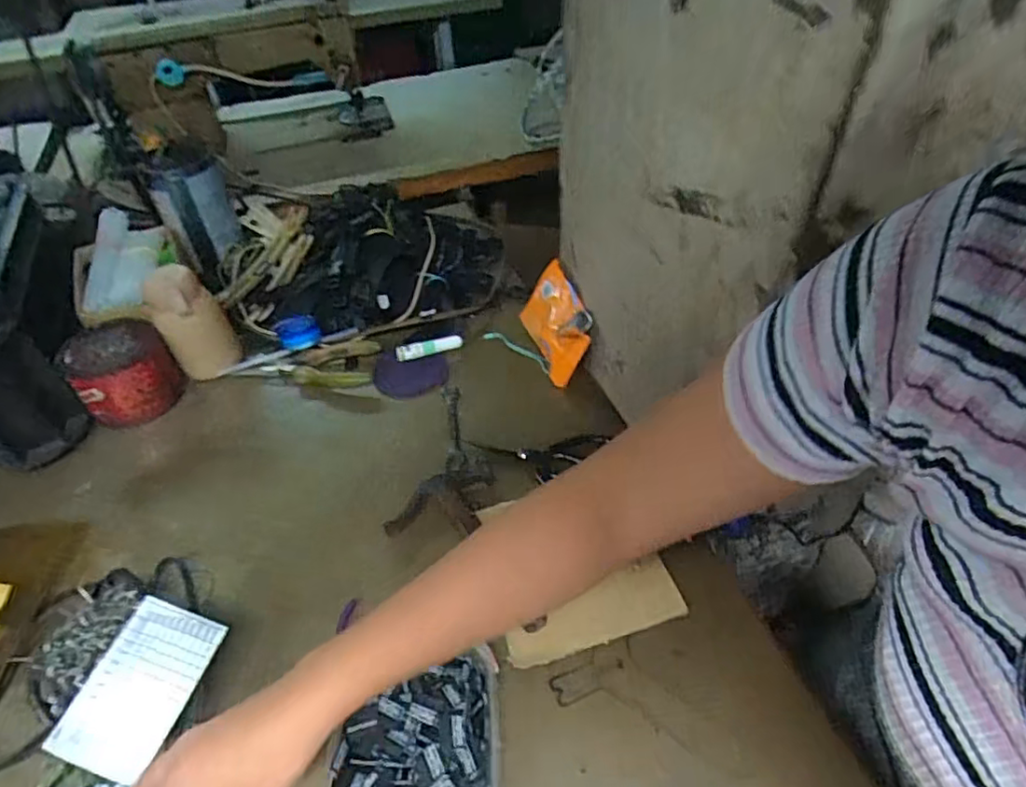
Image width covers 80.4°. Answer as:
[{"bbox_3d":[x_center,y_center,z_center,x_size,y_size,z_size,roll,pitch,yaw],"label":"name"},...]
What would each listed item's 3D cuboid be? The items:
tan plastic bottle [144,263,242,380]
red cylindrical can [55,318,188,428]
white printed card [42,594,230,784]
[{"bbox_3d":[-0.388,-0.084,0.742,0.077,0.135,0.066,-29,52,-24],"label":"tan plastic bottle"},{"bbox_3d":[-0.470,-0.031,0.729,0.104,0.083,0.104,-1,45,1],"label":"red cylindrical can"},{"bbox_3d":[-0.251,0.195,0.412,0.063,0.006,0.103,26,44,-7],"label":"white printed card"}]

